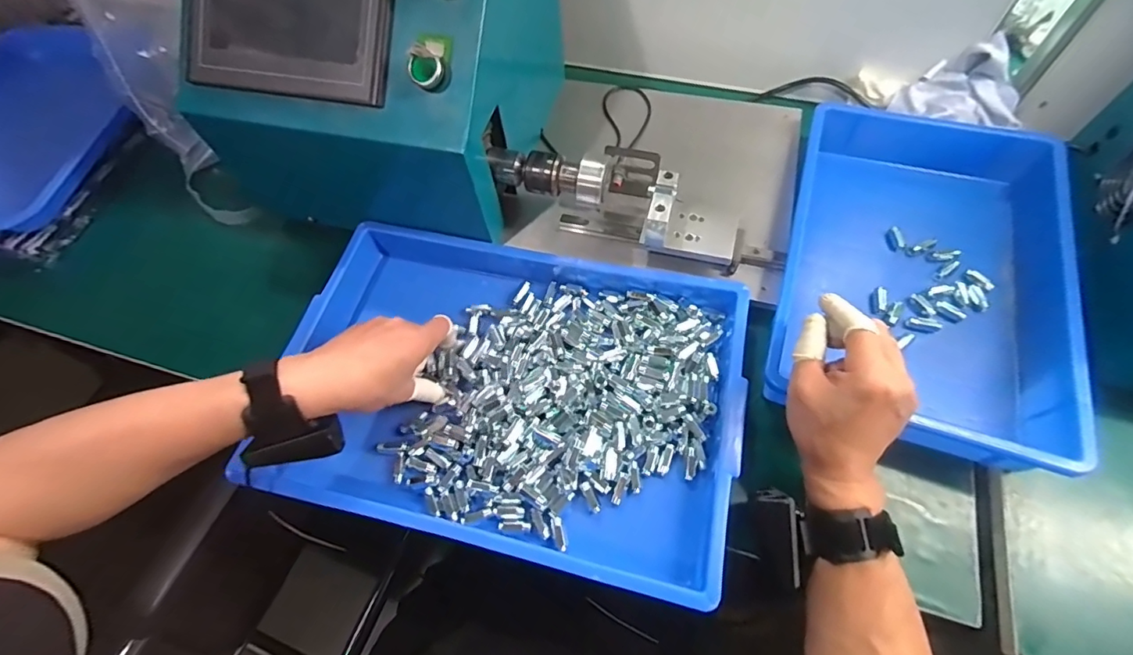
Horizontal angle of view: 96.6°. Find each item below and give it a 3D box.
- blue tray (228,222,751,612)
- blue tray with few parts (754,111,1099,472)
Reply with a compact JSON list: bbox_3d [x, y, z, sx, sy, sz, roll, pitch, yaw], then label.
[{"bbox_3d":[-0.055,0.057,0.487,0.416,0.052,0.290,11,65,9],"label":"blue tray"},{"bbox_3d":[0.347,-0.064,0.506,0.240,0.067,0.368,17,66,12],"label":"blue tray with few parts"}]

